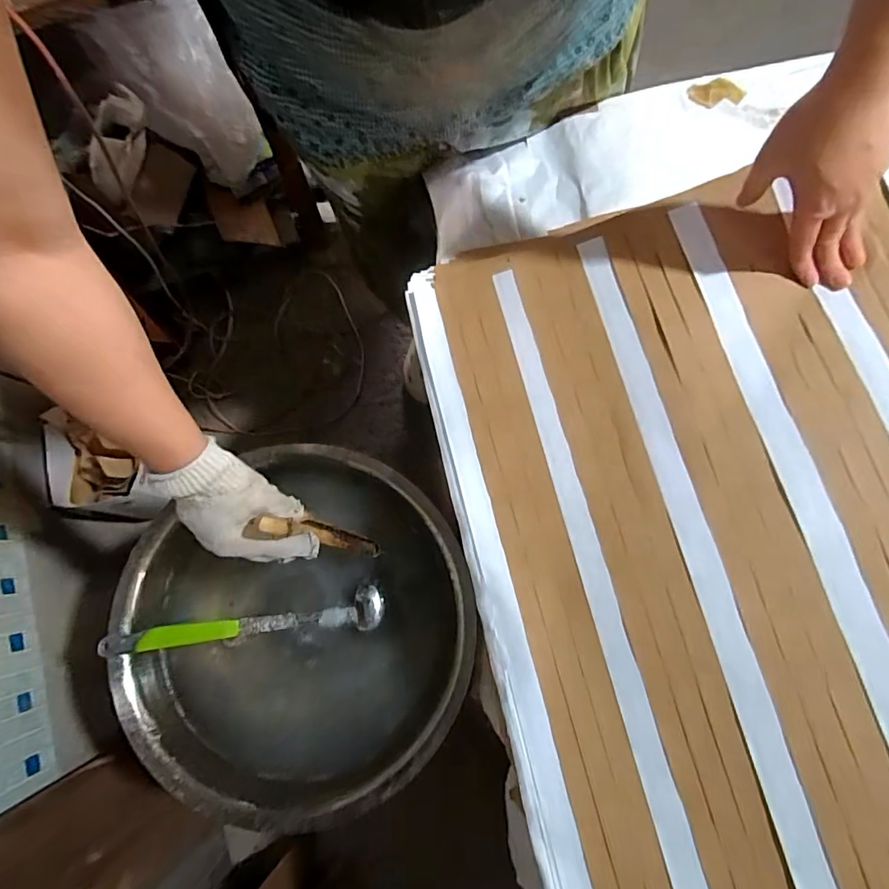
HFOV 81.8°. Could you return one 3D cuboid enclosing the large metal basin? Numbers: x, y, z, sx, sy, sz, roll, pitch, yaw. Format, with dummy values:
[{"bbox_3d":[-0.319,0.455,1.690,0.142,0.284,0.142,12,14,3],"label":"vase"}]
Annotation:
[{"bbox_3d":[-0.156,0.200,0.576,0.356,0.113,0.350,0,79,1],"label":"large metal basin"}]

